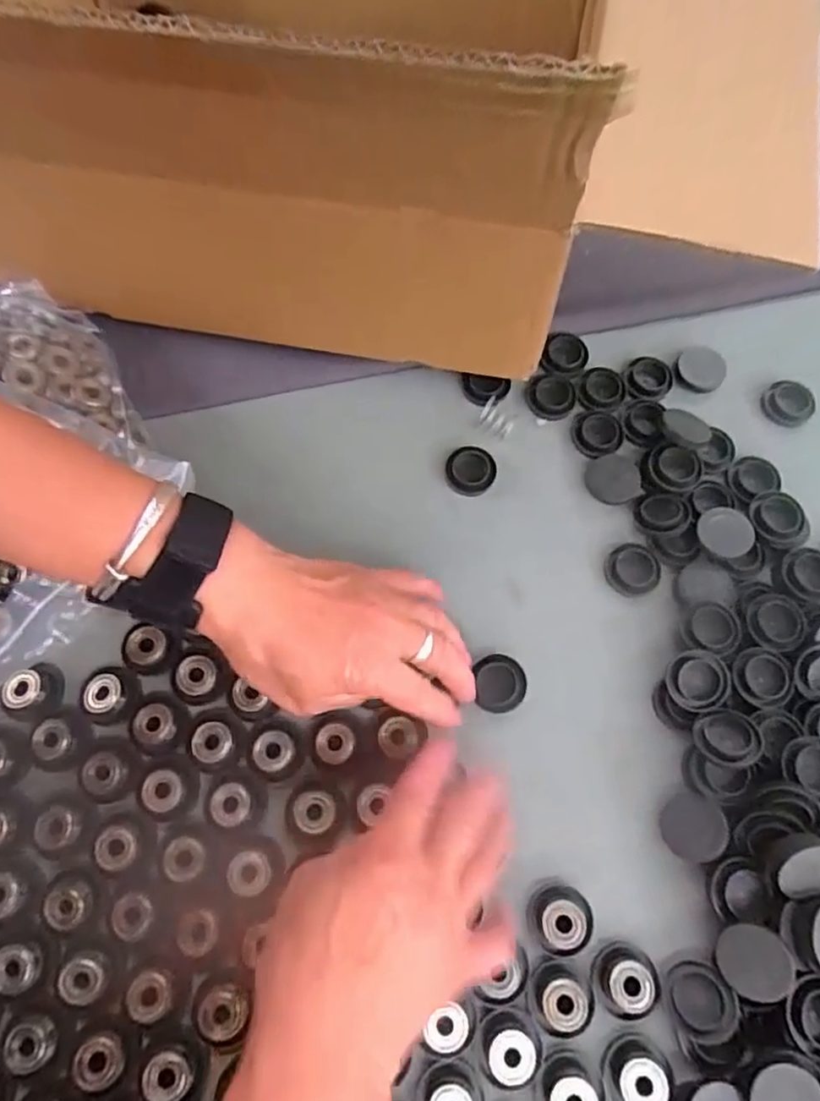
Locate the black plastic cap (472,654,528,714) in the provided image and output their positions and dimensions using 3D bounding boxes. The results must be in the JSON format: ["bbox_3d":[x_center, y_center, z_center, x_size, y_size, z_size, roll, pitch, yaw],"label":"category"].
[{"bbox_3d":[0.051,0.076,0.352,0.027,0.013,0.031,-1,71,-2],"label":"black plastic cap"}]

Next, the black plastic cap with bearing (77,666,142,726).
[{"bbox_3d":[-0.169,0.082,0.349,0.028,0.015,0.029,-1,71,-2],"label":"black plastic cap with bearing"}]

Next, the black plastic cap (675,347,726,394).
[{"bbox_3d":[0.195,-0.121,0.415,0.032,0.005,0.031,0,71,-1],"label":"black plastic cap"}]

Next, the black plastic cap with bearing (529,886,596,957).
[{"bbox_3d":[0.078,0.189,0.316,0.031,0.012,0.031,0,71,-1],"label":"black plastic cap with bearing"}]

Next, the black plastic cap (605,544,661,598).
[{"bbox_3d":[0.136,0.011,0.377,0.032,0.007,0.031,0,71,-1],"label":"black plastic cap"}]

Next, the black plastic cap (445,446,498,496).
[{"bbox_3d":[0.039,-0.052,0.394,0.030,0.007,0.033,0,71,-1],"label":"black plastic cap"}]

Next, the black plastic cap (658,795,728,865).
[{"bbox_3d":[0.149,0.146,0.325,0.033,0.009,0.033,-19,65,27],"label":"black plastic cap"}]

